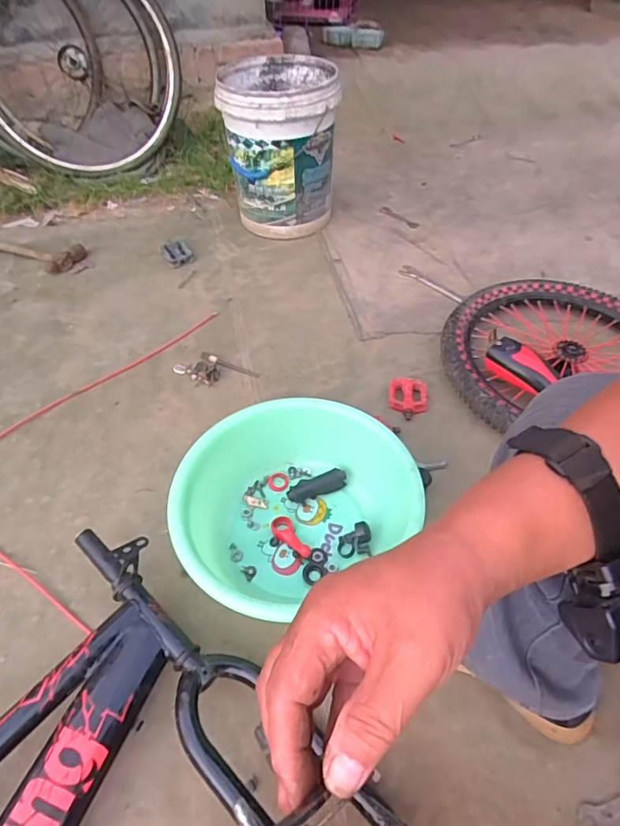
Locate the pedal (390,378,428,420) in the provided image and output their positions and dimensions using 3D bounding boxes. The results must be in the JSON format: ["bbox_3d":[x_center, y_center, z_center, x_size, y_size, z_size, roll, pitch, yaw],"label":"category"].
[{"bbox_3d":[0.191,-0.030,0.985,0.076,0.020,0.092,11,49,8],"label":"pedal"}]

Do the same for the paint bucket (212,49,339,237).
[{"bbox_3d":[-0.088,-0.732,1.421,0.295,0.372,0.321,-3,49,-2],"label":"paint bucket"}]

